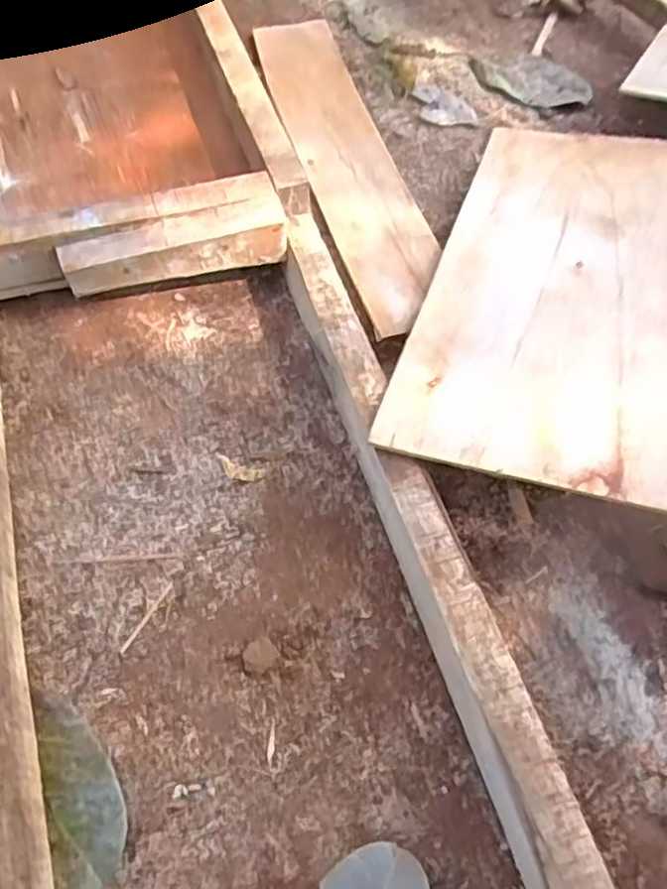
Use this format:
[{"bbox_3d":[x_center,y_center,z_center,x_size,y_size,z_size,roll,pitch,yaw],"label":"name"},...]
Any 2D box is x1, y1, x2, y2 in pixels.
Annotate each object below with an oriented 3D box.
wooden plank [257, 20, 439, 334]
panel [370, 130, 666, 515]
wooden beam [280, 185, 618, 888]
[{"bbox_3d":[0.017,-0.340,0.842,0.109,0.019,0.537,-13,61,-12],"label":"wooden plank"},{"bbox_3d":[0.341,-0.148,0.678,0.470,0.014,0.538,13,53,15],"label":"panel"},{"bbox_3d":[0.073,0.088,0.576,0.044,0.063,0.618,-14,61,-13],"label":"wooden beam"}]

